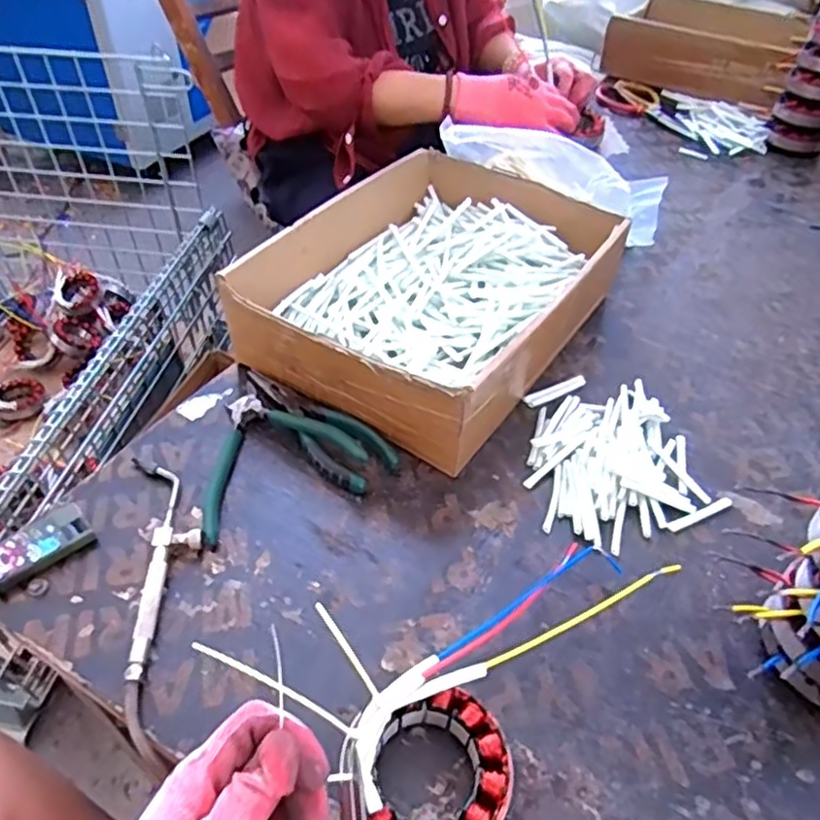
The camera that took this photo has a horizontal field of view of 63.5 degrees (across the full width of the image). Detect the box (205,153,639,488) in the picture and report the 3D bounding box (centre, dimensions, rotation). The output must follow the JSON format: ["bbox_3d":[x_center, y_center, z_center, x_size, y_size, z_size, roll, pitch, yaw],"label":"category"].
[{"bbox_3d":[0.029,-0.114,0.618,0.243,0.094,0.328,26,51,22],"label":"box"}]

